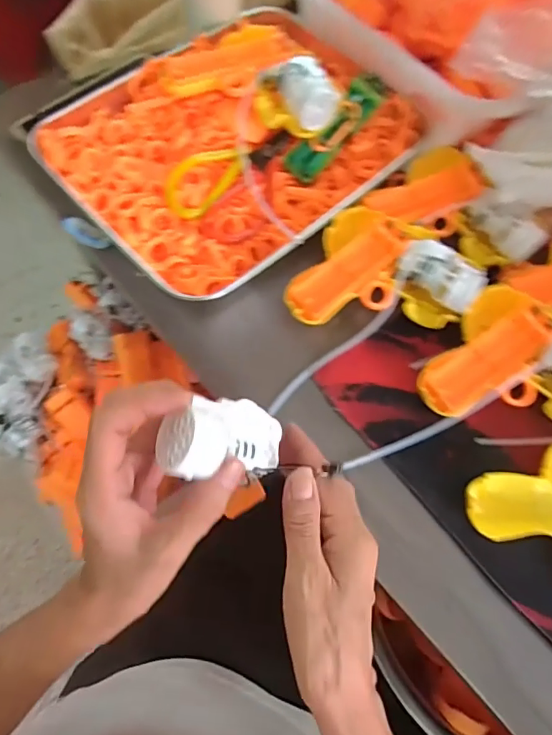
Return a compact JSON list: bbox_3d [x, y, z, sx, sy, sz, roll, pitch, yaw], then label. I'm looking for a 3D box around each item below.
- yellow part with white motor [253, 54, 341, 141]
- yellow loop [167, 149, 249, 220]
[{"bbox_3d":[0.018,-0.237,0.421,0.069,0.034,0.063,6,67,0],"label":"yellow part with white motor"},{"bbox_3d":[-0.063,-0.166,0.420,0.048,0.009,0.081,34,72,9],"label":"yellow loop"}]

